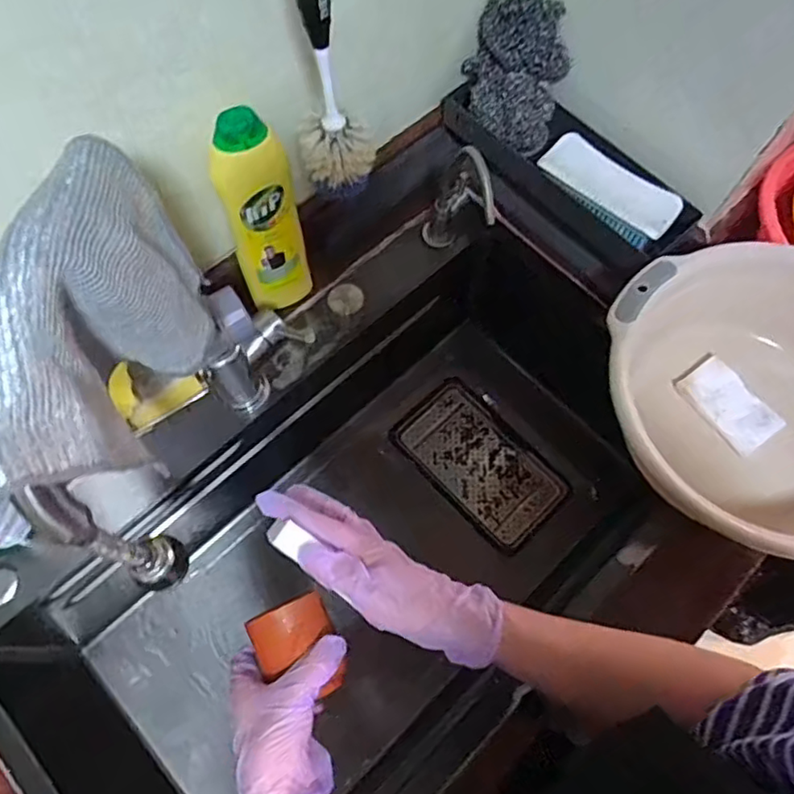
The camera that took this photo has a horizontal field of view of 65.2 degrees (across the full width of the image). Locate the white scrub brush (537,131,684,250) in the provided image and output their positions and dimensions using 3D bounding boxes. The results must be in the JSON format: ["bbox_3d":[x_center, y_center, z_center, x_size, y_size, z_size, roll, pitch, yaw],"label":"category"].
[{"bbox_3d":[0.225,-0.223,0.670,0.152,0.033,0.062,42,95,14],"label":"white scrub brush"}]

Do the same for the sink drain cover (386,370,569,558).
[{"bbox_3d":[0.114,0.089,0.857,0.134,0.019,0.233,-40,75,-16],"label":"sink drain cover"}]

